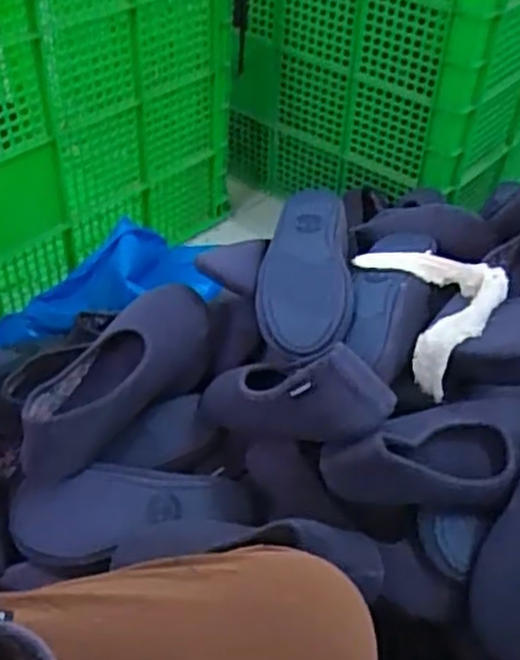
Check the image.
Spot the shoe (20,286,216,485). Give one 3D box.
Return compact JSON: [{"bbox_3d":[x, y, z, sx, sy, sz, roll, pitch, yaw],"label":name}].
[{"bbox_3d":[-0.158,0.053,0.820,0.095,0.082,0.255,34,64,29],"label":"shoe"}]

